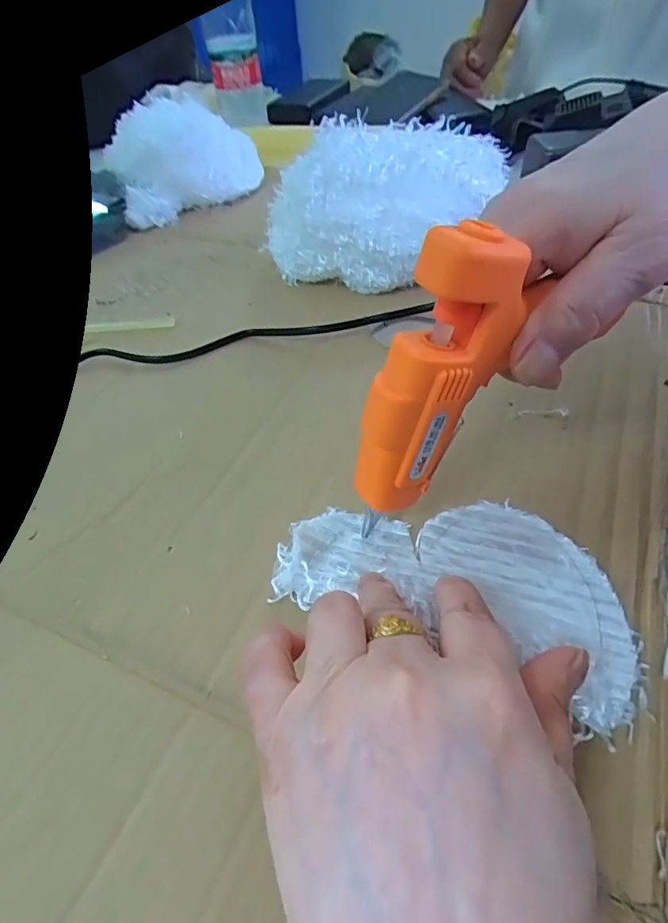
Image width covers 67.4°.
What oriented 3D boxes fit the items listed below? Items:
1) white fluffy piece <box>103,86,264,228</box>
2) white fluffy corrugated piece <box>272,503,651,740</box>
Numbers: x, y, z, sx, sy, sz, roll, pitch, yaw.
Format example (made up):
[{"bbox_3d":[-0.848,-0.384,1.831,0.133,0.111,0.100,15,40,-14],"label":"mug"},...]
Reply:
[{"bbox_3d":[-0.147,-0.309,0.511,0.159,0.086,0.051,-27,51,-17],"label":"white fluffy piece"},{"bbox_3d":[0.048,0.049,0.213,0.144,0.014,0.085,12,50,16],"label":"white fluffy corrugated piece"}]

